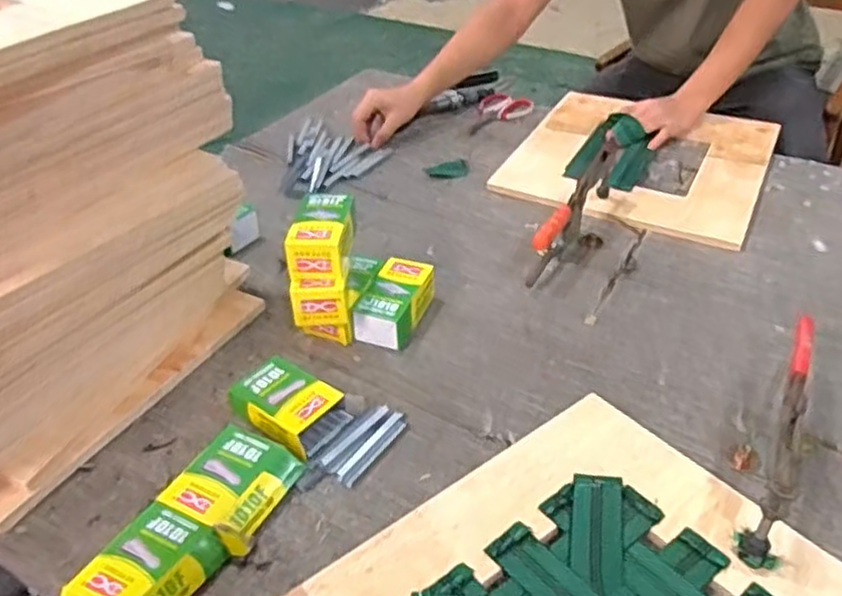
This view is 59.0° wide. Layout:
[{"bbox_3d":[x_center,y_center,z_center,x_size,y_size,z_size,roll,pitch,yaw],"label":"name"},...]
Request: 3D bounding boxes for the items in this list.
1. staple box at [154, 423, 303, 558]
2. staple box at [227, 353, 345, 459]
[{"bbox_3d":[-0.189,0.186,0.746,0.101,0.027,0.122,14,40,20],"label":"staple box"},{"bbox_3d":[-0.152,0.115,0.832,0.121,0.035,0.089,22,43,28],"label":"staple box"}]

